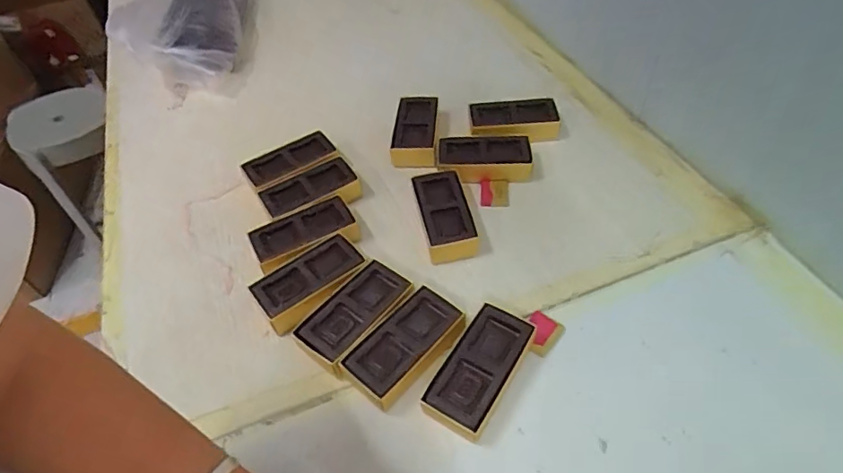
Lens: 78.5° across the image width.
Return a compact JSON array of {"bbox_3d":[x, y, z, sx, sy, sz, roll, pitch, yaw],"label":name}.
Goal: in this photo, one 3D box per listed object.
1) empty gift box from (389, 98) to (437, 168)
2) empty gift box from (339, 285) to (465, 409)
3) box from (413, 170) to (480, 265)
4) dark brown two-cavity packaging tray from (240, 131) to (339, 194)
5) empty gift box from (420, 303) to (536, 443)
[{"bbox_3d":[-0.010,-0.144,0.696,0.059,0.029,0.120,-1,50,6],"label":"empty gift box"},{"bbox_3d":[-0.015,0.105,0.483,0.062,0.036,0.115,32,60,28],"label":"empty gift box"},{"bbox_3d":[0.027,-0.025,0.591,0.055,0.030,0.116,-12,50,-4],"label":"box"},{"bbox_3d":[-0.168,-0.093,0.668,0.113,0.030,0.064,-25,52,-14],"label":"dark brown two-cavity packaging tray"},{"bbox_3d":[0.053,0.120,0.463,0.059,0.036,0.115,22,56,23],"label":"empty gift box"}]

